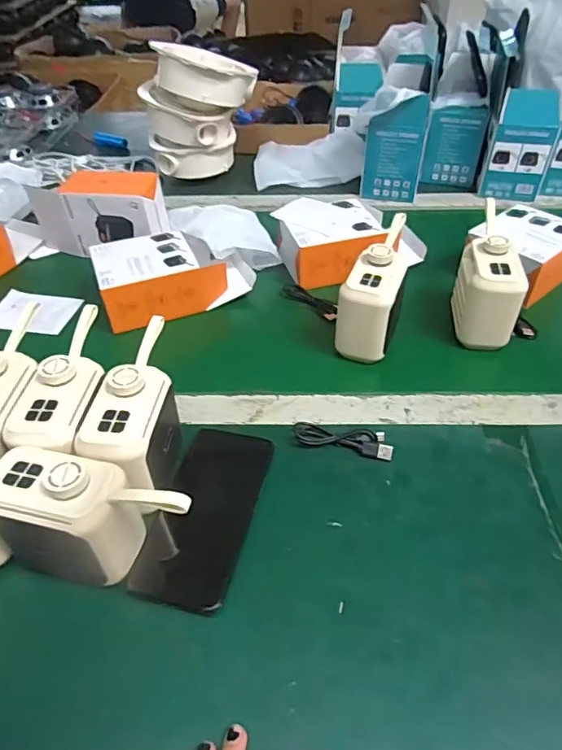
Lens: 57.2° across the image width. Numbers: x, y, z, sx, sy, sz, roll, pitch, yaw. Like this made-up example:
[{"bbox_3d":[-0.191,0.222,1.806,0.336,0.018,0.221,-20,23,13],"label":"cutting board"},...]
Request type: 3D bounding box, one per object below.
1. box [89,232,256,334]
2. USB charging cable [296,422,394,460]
[{"bbox_3d":[-0.129,-0.124,0.622,0.187,0.070,0.107,-22,47,-22],"label":"box"},{"bbox_3d":[0.055,0.057,0.461,0.086,0.006,0.026,9,43,9],"label":"USB charging cable"}]

